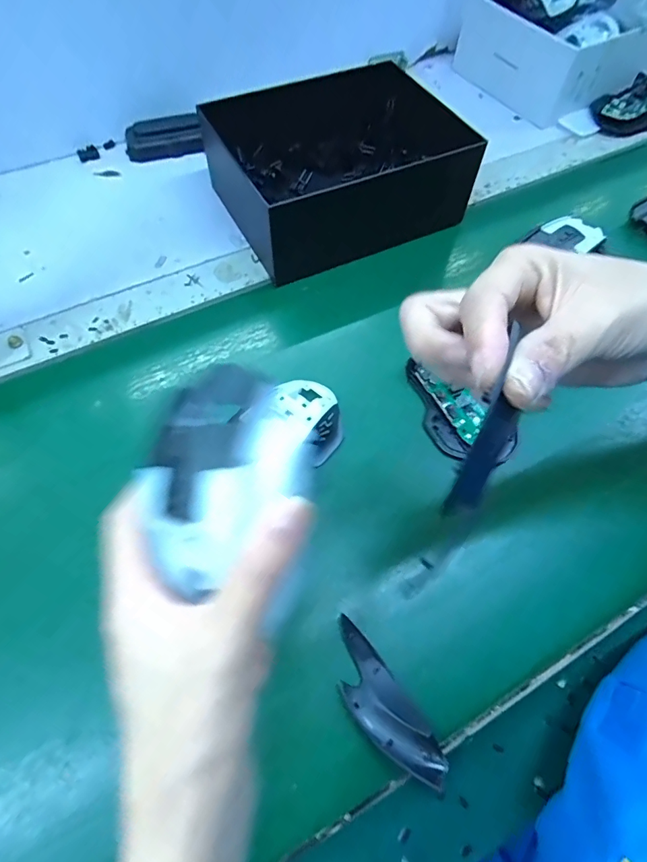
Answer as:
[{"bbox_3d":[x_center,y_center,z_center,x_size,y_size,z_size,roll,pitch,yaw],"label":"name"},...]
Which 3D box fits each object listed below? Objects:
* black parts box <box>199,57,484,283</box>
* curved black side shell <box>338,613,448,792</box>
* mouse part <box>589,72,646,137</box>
[{"bbox_3d":[0.016,-0.281,0.475,0.223,0.084,0.187,-23,66,-14],"label":"black parts box"},{"bbox_3d":[0.035,0.168,0.277,0.034,0.015,0.099,-34,68,-18],"label":"curved black side shell"},{"bbox_3d":[0.418,-0.436,0.594,0.146,0.048,0.074,-25,66,-14],"label":"mouse part"}]

